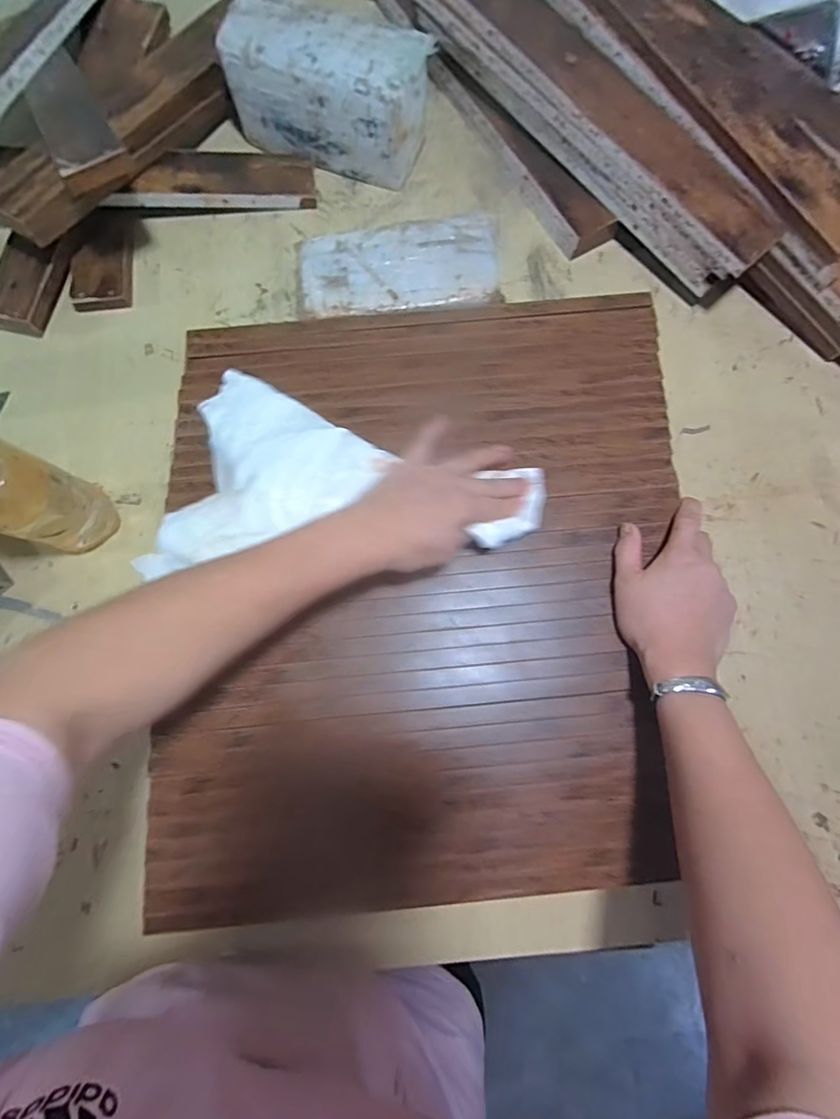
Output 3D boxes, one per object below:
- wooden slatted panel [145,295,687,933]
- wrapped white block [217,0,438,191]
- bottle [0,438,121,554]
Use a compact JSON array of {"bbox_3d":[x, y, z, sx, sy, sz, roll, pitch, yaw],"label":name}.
[{"bbox_3d":[0.011,0.011,0.413,0.457,0.017,0.520,-4,78,-1],"label":"wooden slatted panel"},{"bbox_3d":[-0.100,-0.529,0.540,0.215,0.105,0.104,16,78,4],"label":"wrapped white block"},{"bbox_3d":[-0.343,-0.060,0.386,0.061,0.210,0.068,23,79,5],"label":"bottle"}]

